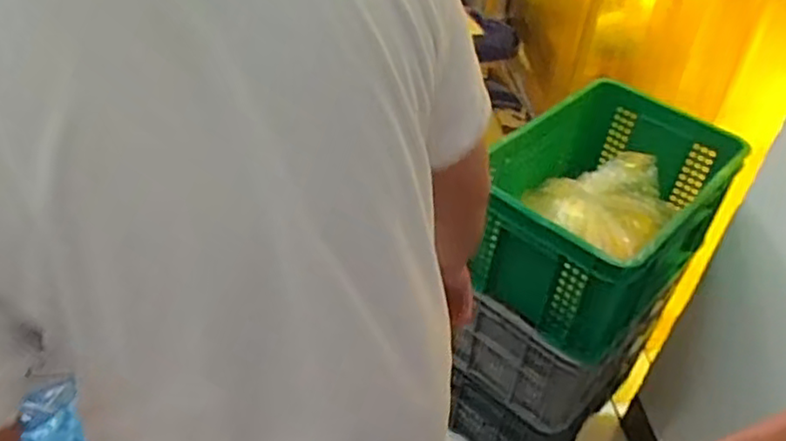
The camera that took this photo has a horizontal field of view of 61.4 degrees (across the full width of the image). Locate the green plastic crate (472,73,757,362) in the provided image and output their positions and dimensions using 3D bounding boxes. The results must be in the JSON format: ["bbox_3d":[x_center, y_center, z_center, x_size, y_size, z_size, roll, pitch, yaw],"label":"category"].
[{"bbox_3d":[0.447,-0.038,1.343,0.328,0.296,0.612,31,48,27],"label":"green plastic crate"}]

